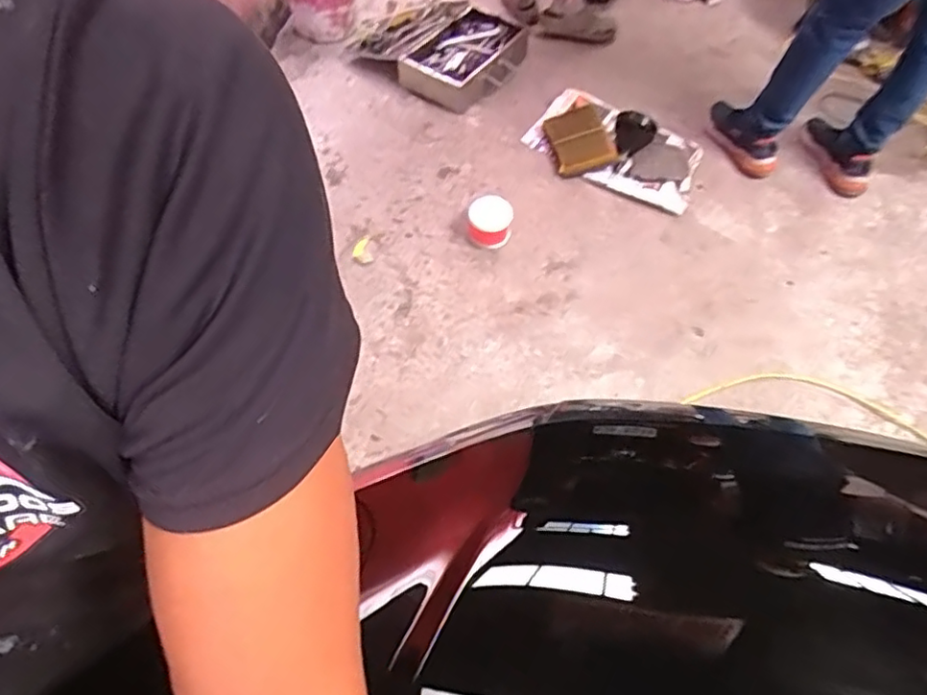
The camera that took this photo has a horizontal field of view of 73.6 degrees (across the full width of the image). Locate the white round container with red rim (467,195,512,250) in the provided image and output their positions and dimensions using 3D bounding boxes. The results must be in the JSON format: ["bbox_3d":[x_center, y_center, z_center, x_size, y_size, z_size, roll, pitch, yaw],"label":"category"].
[{"bbox_3d":[0.071,-0.340,1.699,0.119,0.080,0.142,6,60,1],"label":"white round container with red rim"}]

